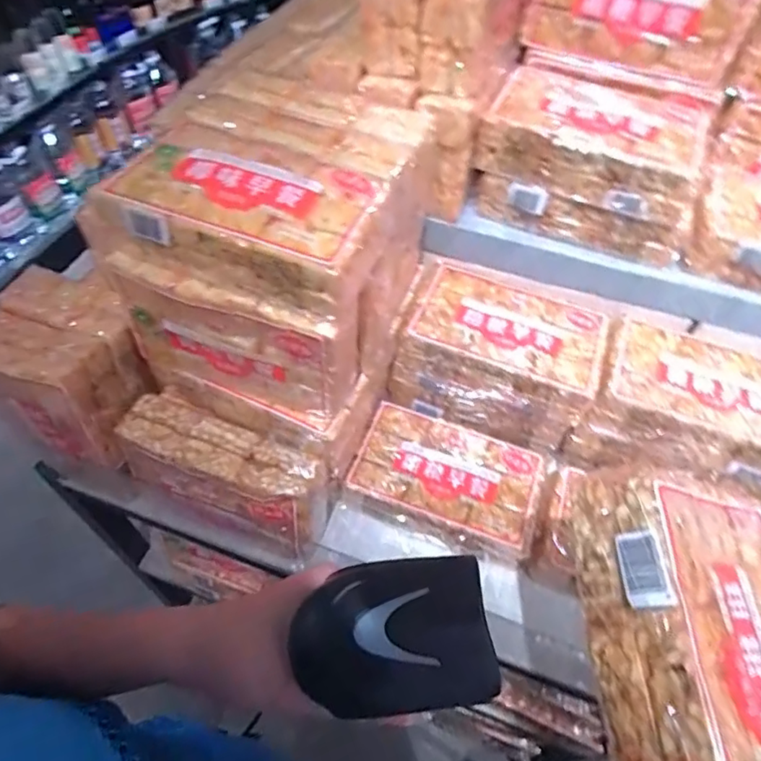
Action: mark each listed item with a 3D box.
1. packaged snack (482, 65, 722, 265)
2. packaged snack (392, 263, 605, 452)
[{"bbox_3d":[0.249,-0.260,0.659,0.241,0.121,0.163,17,54,9],"label":"packaged snack"},{"bbox_3d":[0.146,-0.031,0.721,0.233,0.132,0.145,17,54,9],"label":"packaged snack"}]

